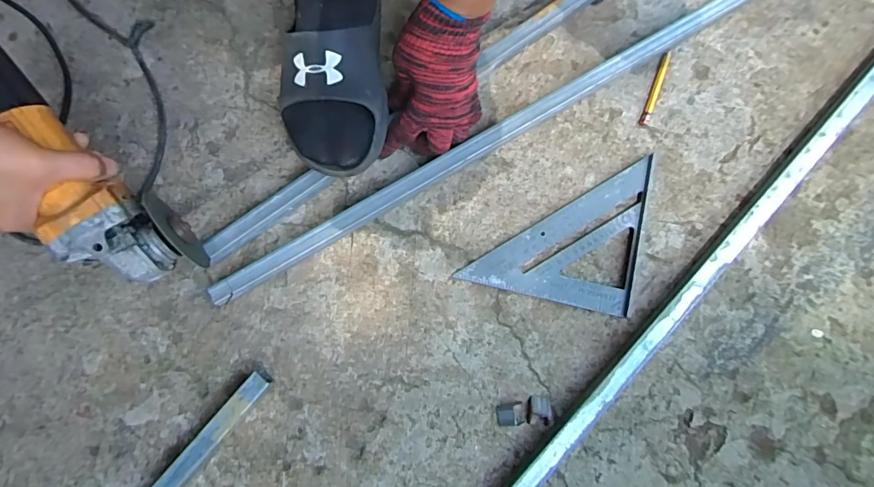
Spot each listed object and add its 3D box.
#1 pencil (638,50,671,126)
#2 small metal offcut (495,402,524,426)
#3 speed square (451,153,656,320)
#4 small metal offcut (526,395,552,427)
[{"bbox_3d":[0.248,-0.175,0.511,0.010,0.006,0.092,21,79,4],"label":"pencil"},{"bbox_3d":[0.072,0.167,0.439,0.027,0.008,0.020,-7,79,-2],"label":"small metal offcut"},{"bbox_3d":[0.129,-0.024,0.478,0.167,0.016,0.164,14,79,3],"label":"speed square"},{"bbox_3d":[0.100,0.164,0.440,0.025,0.006,0.026,8,79,2],"label":"small metal offcut"}]

